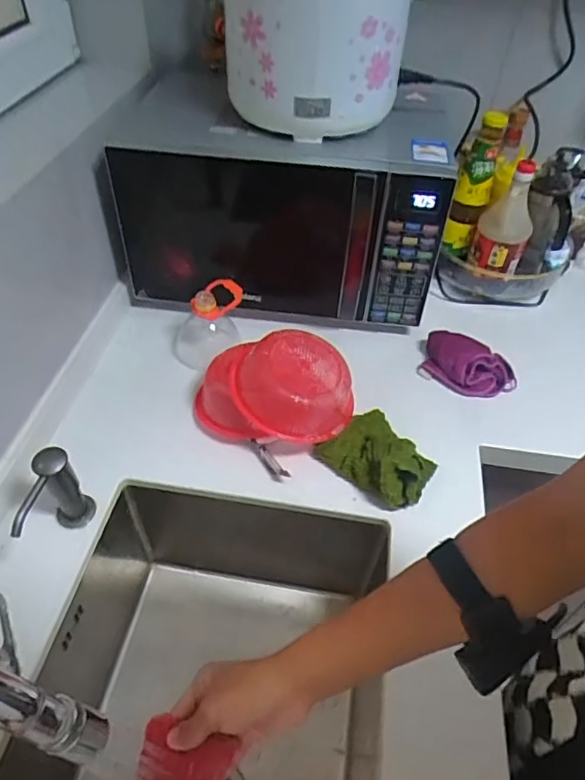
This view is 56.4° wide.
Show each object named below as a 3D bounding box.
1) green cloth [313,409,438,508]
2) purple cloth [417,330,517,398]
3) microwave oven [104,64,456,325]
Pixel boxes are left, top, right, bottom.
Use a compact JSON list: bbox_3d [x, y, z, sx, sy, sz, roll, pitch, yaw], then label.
[{"bbox_3d":[0.113,0.085,0.711,0.097,0.069,0.132,-32,56,-29],"label":"green cloth"},{"bbox_3d":[0.274,-0.032,0.854,0.142,0.067,0.084,22,49,17],"label":"purple cloth"},{"bbox_3d":[-0.016,-0.322,0.899,0.477,0.279,0.308,5,47,2],"label":"microwave oven"}]

